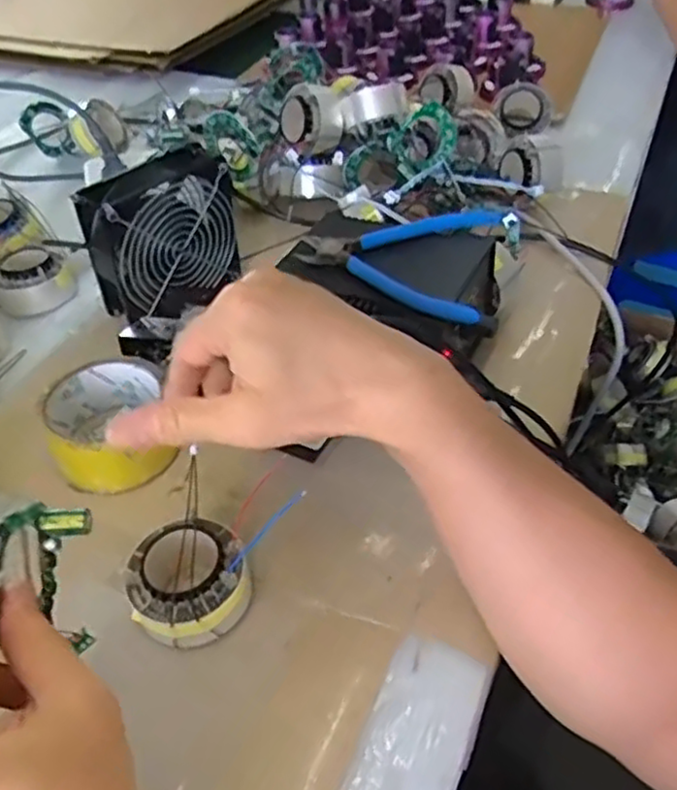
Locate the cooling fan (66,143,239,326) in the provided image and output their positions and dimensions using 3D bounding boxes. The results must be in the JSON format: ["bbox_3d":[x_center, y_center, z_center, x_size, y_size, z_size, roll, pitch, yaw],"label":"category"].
[{"bbox_3d":[-0.140,-0.129,0.572,0.056,0.103,0.124,34,56,31],"label":"cooling fan"}]

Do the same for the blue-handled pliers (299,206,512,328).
[{"bbox_3d":[0.042,-0.101,0.485,0.136,0.013,0.123,13,47,16],"label":"blue-handled pliers"}]

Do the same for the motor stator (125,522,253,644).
[{"bbox_3d":[-0.082,0.105,0.390,0.065,0.037,0.061,-2,45,2],"label":"motor stator"}]

